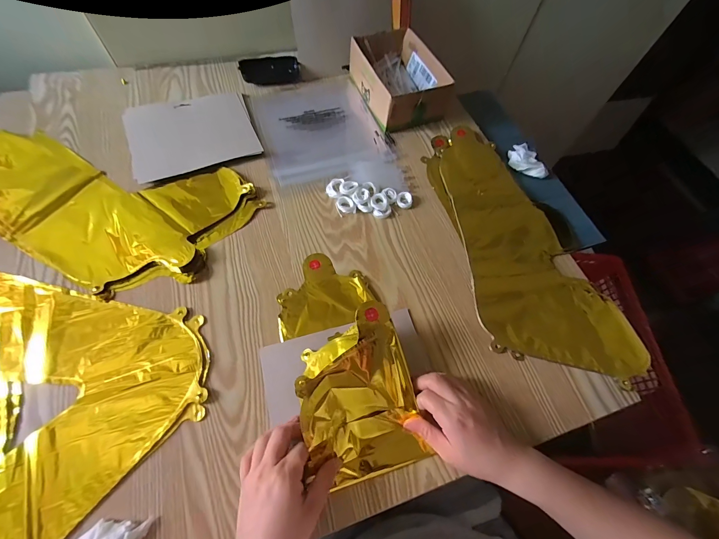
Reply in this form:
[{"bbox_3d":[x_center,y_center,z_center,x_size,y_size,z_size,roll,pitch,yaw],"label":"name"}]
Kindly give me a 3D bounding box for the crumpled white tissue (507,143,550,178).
[{"bbox_3d":[0.300,-0.203,0.569,0.056,0.021,0.085,-4,63,-6],"label":"crumpled white tissue"}]

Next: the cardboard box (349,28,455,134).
[{"bbox_3d":[0.070,-0.370,0.599,0.136,0.066,0.207,-19,65,-13],"label":"cardboard box"}]

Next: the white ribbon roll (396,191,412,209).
[{"bbox_3d":[0.071,-0.109,0.491,0.025,0.010,0.027,2,63,-3],"label":"white ribbon roll"}]

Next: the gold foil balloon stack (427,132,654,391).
[{"bbox_3d":[0.234,-0.054,0.473,0.188,0.011,0.428,-8,63,-8],"label":"gold foil balloon stack"}]

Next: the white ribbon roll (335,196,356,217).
[{"bbox_3d":[-0.022,-0.098,0.480,0.027,0.008,0.032,-17,65,-12],"label":"white ribbon roll"}]

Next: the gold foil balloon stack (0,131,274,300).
[{"bbox_3d":[-0.389,-0.120,0.465,0.425,0.010,0.235,27,64,10],"label":"gold foil balloon stack"}]

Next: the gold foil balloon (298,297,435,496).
[{"bbox_3d":[-0.003,0.133,0.338,0.118,0.058,0.160,-14,64,-11],"label":"gold foil balloon"}]

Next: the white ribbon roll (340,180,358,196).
[{"bbox_3d":[-0.017,-0.127,0.489,0.024,0.012,0.026,2,63,-3],"label":"white ribbon roll"}]

